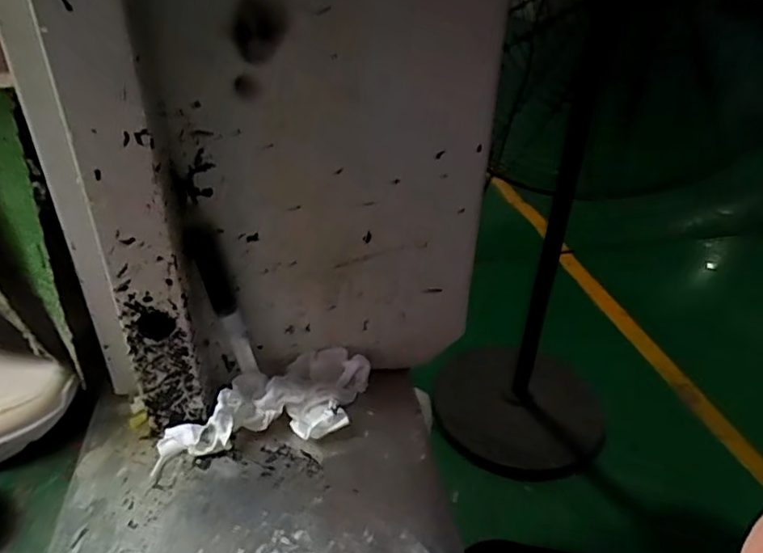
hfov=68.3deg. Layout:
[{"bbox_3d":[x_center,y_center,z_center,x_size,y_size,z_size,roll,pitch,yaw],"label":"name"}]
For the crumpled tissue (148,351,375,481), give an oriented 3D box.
[{"bbox_3d":[-0.078,0.092,0.399,0.152,0.039,0.059,-11,34,-19],"label":"crumpled tissue"}]

